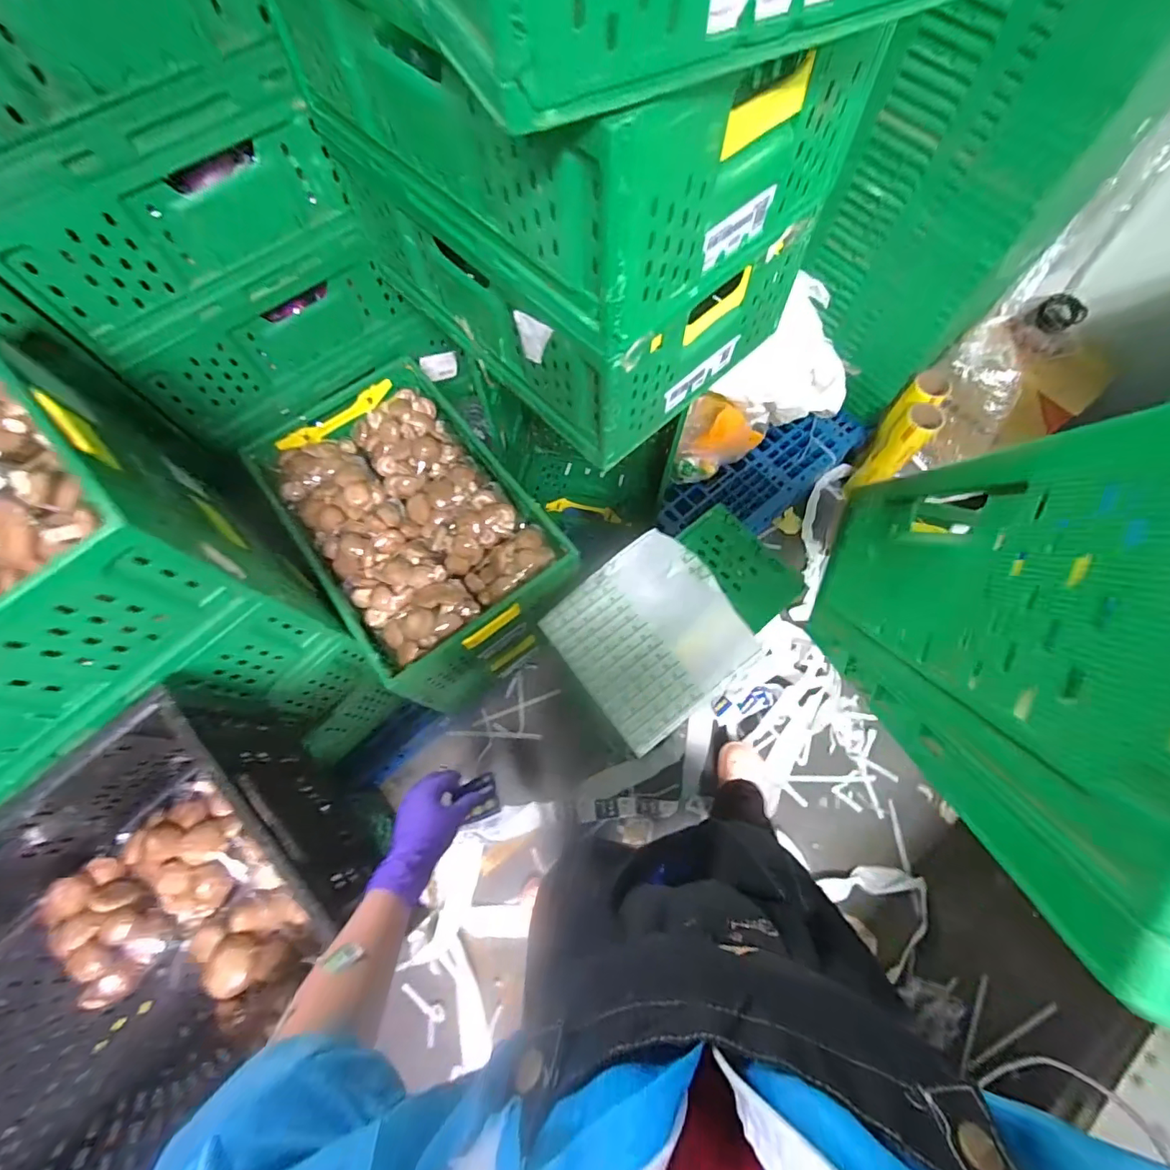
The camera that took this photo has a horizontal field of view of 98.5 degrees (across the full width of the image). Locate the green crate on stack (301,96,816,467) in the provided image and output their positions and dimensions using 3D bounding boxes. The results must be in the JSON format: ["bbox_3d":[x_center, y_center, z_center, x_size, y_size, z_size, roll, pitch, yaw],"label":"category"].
[{"bbox_3d":[-0.039,-0.511,0.727,0.368,0.220,0.587,-39,74,-12],"label":"green crate on stack"}]

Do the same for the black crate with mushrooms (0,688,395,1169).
[{"bbox_3d":[-0.597,0.467,0.578,0.355,0.237,0.638,36,74,13],"label":"black crate with mushrooms"}]

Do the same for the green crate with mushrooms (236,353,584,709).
[{"bbox_3d":[-0.338,-0.116,1.013,0.385,0.188,0.608,-37,73,-12],"label":"green crate with mushrooms"}]

